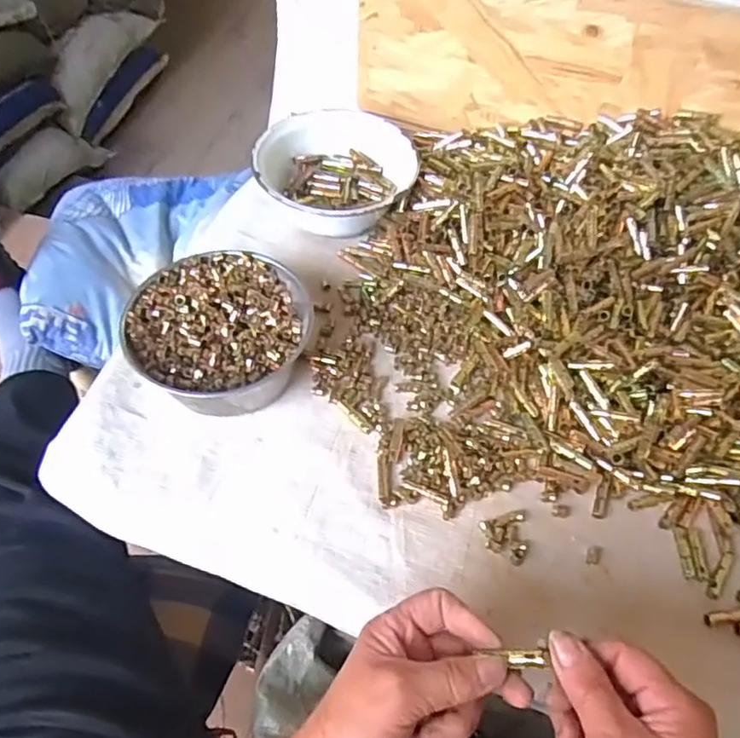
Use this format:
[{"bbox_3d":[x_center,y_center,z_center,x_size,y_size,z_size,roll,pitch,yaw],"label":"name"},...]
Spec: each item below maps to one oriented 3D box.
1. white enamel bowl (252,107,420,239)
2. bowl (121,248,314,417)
[{"bbox_3d":[-0.039,-0.219,0.673,0.171,0.068,0.168,0,57,0],"label":"white enamel bowl"},{"bbox_3d":[-0.131,-0.034,0.546,0.150,0.064,0.150,0,57,0],"label":"bowl"}]

